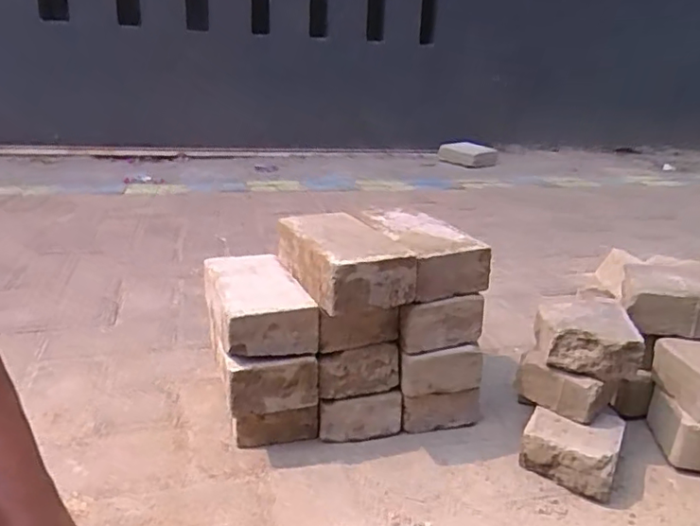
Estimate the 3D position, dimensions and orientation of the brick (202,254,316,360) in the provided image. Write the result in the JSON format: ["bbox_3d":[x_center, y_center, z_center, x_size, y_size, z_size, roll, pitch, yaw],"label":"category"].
[{"bbox_3d":[-0.125,0.047,0.742,0.110,0.058,0.203,-5,21,-23],"label":"brick"}]

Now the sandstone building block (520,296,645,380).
[{"bbox_3d":[0.297,0.092,0.737,0.123,0.067,0.092,9,20,16],"label":"sandstone building block"}]

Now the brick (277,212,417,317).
[{"bbox_3d":[-0.011,-0.007,0.736,0.109,0.066,0.198,-6,21,-25],"label":"brick"}]

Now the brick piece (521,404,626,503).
[{"bbox_3d":[0.272,0.226,0.717,0.106,0.062,0.093,14,23,27],"label":"brick piece"}]

